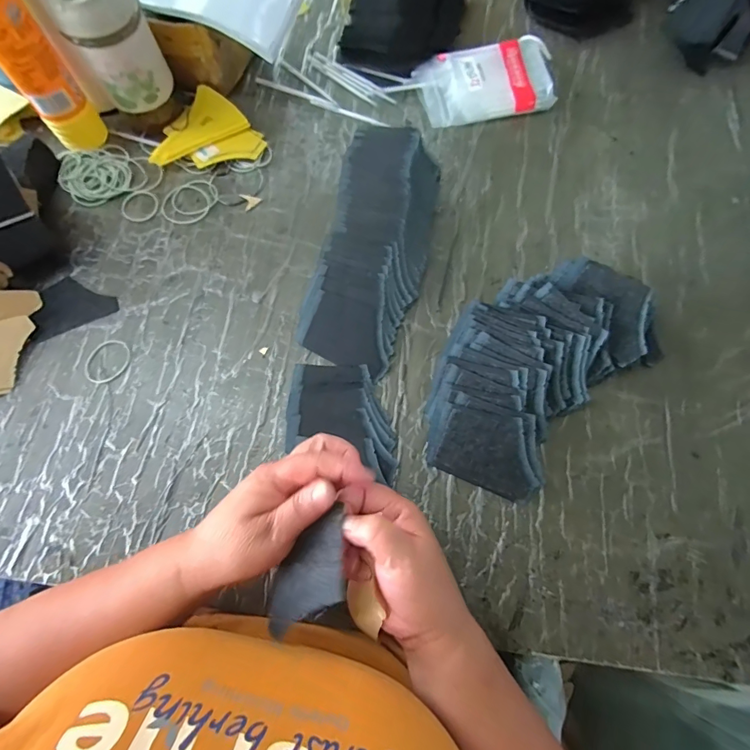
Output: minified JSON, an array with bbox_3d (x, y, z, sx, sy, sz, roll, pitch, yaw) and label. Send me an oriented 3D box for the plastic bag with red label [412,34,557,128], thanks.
[{"bbox_3d":[0.145,-0.384,0.532,0.176,0.030,0.102,-13,74,-5],"label":"plastic bag with red label"}]

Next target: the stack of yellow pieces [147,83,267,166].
[{"bbox_3d":[-0.208,-0.287,0.498,0.109,0.022,0.118,33,76,9],"label":"stack of yellow pieces"}]

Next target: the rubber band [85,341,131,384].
[{"bbox_3d":[-0.280,-0.014,0.423,0.040,0.004,0.049,31,75,9],"label":"rubber band"}]

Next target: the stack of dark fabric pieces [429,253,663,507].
[{"bbox_3d":[0.156,-0.008,0.405,0.162,0.048,0.258,43,77,11],"label":"stack of dark fabric pieces"}]

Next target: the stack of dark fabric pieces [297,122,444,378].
[{"bbox_3d":[0.000,-0.141,0.454,0.112,0.045,0.266,14,86,4],"label":"stack of dark fabric pieces"}]

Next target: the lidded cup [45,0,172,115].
[{"bbox_3d":[-0.280,-0.360,0.427,0.080,0.122,0.073,1,74,-2],"label":"lidded cup"}]

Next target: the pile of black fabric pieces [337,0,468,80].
[{"bbox_3d":[0.036,-0.499,0.551,0.161,0.046,0.198,17,74,5],"label":"pile of black fabric pieces"}]

